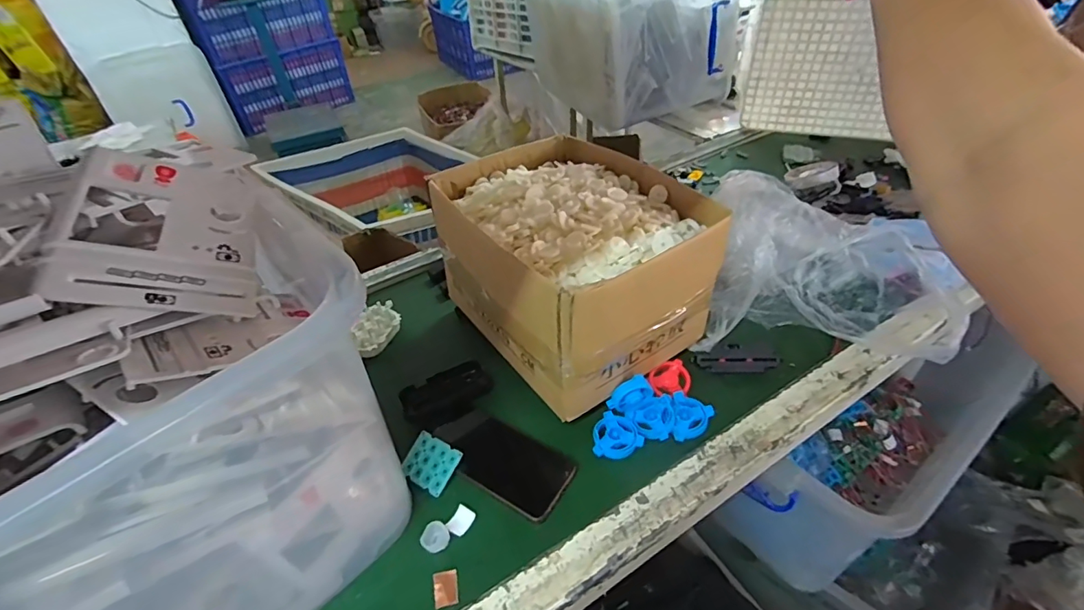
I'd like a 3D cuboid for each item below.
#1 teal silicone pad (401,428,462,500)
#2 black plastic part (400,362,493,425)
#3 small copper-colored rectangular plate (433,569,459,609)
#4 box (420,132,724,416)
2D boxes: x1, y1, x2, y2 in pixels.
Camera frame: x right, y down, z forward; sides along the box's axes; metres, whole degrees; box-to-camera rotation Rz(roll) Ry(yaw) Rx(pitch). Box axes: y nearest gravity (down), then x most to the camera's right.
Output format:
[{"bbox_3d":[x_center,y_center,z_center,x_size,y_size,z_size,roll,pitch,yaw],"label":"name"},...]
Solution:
[{"bbox_3d":[-0.122,0.172,0.537,0.057,0.004,0.051,22,68,22],"label":"teal silicone pad"},{"bbox_3d":[-0.119,0.103,0.606,0.106,0.014,0.060,-20,44,-16],"label":"black plastic part"},{"bbox_3d":[-0.089,0.261,0.453,0.021,0.004,0.029,-7,47,-11],"label":"small copper-colored rectangular plate"},{"bbox_3d":[0.031,-0.066,0.623,0.243,0.170,0.316,-27,46,-22],"label":"box"}]

